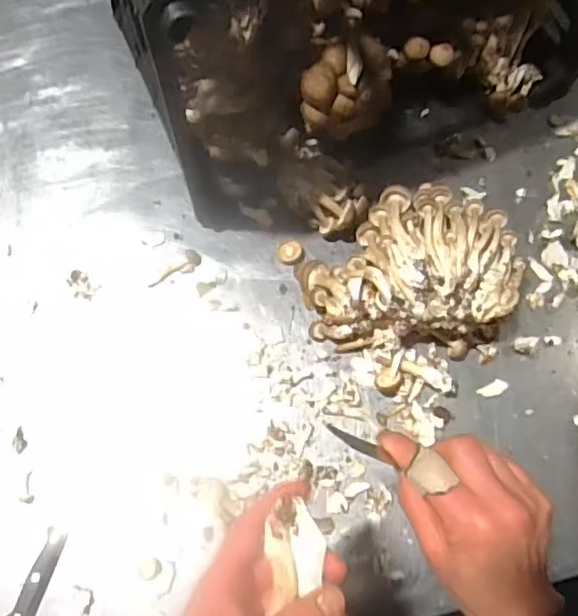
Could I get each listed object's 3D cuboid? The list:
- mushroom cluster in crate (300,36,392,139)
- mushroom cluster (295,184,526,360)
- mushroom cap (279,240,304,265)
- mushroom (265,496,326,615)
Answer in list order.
[{"bbox_3d":[0.058,-0.217,0.603,0.101,0.054,0.072,-39,81,-11],"label":"mushroom cluster in crate"},{"bbox_3d":[0.124,-0.038,0.610,0.217,0.096,0.154,4,76,-2],"label":"mushroom cluster"},{"bbox_3d":[0.003,-0.061,0.656,0.029,0.011,0.026,9,72,1],"label":"mushroom cap"},{"bbox_3d":[0.007,0.157,0.316,0.032,0.022,0.099,-5,64,-4],"label":"mushroom"}]

